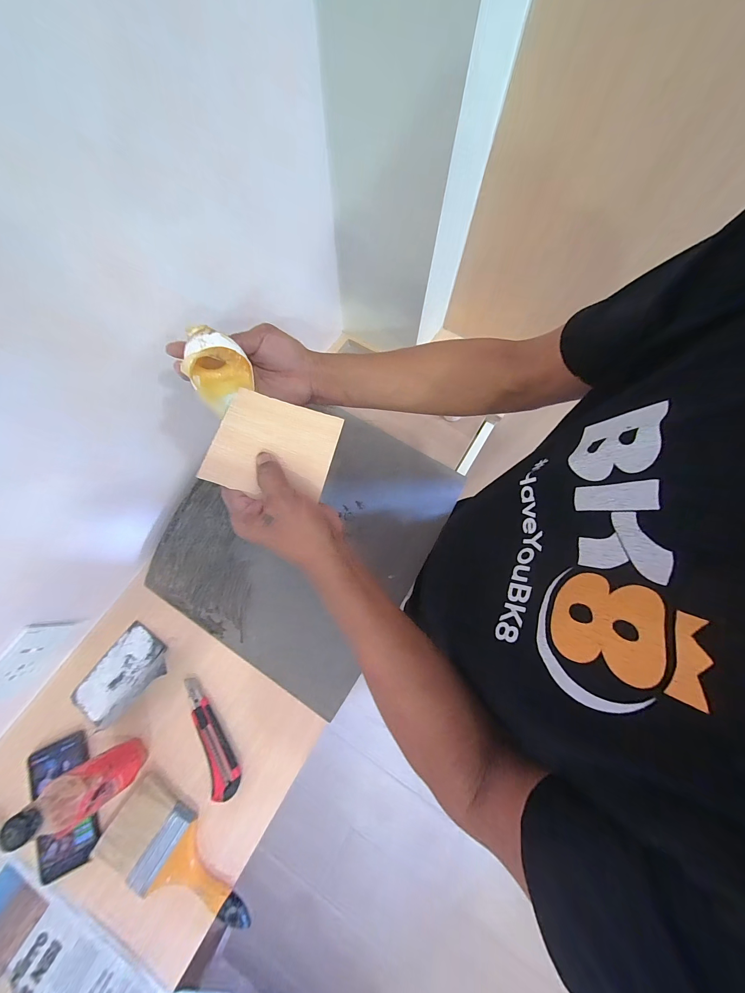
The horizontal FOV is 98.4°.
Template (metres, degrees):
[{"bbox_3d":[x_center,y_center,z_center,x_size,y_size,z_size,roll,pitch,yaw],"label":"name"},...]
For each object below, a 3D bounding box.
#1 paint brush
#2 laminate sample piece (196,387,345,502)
[{"bbox_3d":[-0.261,0.497,0.439,0.220,0.023,0.098,28,72,9],"label":"paint brush"},{"bbox_3d":[-0.099,-0.050,0.330,0.114,0.009,0.101,16,76,-7],"label":"laminate sample piece"}]

